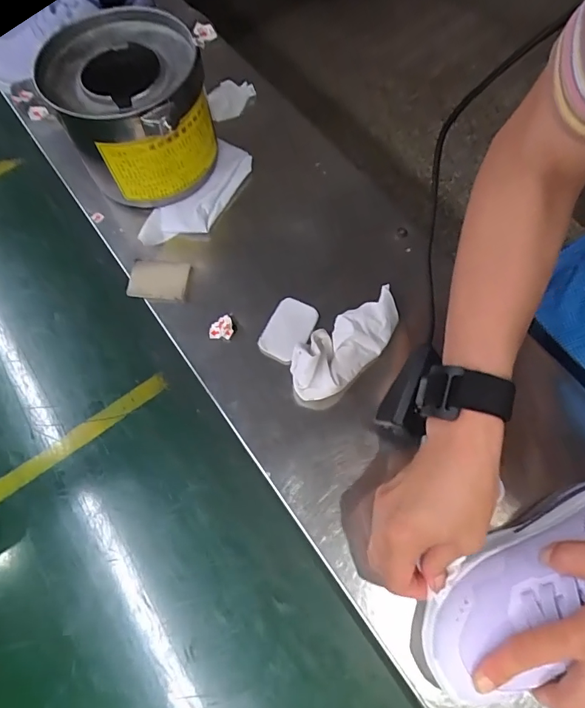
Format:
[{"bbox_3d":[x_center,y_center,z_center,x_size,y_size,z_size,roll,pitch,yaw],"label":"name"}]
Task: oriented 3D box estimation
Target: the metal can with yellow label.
[{"bbox_3d":[-0.150,-0.230,0.438,0.132,0.119,0.140,0,67,1],"label":"metal can with yellow label"}]

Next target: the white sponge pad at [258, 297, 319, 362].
[{"bbox_3d":[-0.003,-0.022,0.417,0.039,0.012,0.061,24,70,10],"label":"white sponge pad"}]

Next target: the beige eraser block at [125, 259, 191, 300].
[{"bbox_3d":[-0.129,-0.071,0.434,0.055,0.012,0.039,1,67,1],"label":"beige eraser block"}]

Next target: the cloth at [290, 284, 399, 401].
[{"bbox_3d":[0.047,-0.009,0.389,0.115,0.036,0.051,-38,72,-14],"label":"cloth"}]

